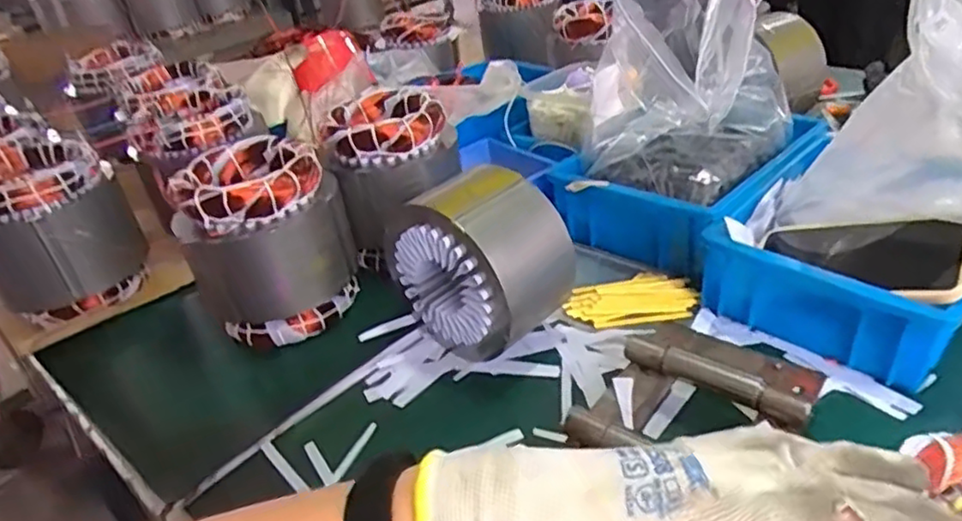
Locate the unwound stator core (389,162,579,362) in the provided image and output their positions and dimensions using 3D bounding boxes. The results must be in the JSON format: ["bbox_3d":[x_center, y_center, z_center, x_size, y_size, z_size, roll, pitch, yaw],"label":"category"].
[{"bbox_3d":[0.003,0.003,0.588,0.131,0.154,0.108,24,44,39],"label":"unwound stator core"}]

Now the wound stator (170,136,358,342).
[{"bbox_3d":[-0.201,-0.017,0.639,0.144,0.169,0.128,-19,34,-17],"label":"wound stator"}]

